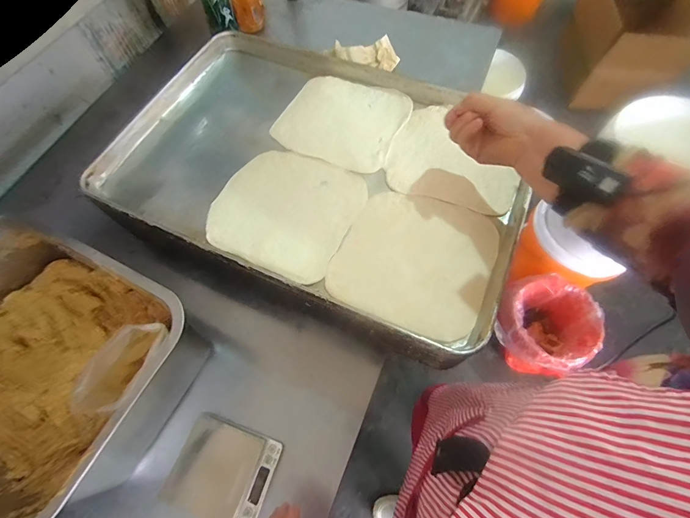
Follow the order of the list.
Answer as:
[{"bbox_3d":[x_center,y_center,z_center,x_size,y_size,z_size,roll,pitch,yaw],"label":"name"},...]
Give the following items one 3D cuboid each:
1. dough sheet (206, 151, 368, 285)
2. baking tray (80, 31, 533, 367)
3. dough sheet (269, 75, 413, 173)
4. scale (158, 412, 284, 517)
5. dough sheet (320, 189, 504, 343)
[{"bbox_3d":[-0.084,-0.074,0.498,0.192,0.007,0.191,25,68,14],"label":"dough sheet"},{"bbox_3d":[-0.048,-0.149,0.530,0.616,0.033,0.416,24,67,13],"label":"baking tray"},{"bbox_3d":[-0.005,-0.231,0.569,0.190,0.009,0.174,23,67,13],"label":"dough sheet"},{"bbox_3d":[-0.158,0.275,0.455,0.125,0.023,0.106,16,66,10],"label":"scale"},{"bbox_3d":[0.092,-0.003,0.460,0.189,0.009,0.187,23,67,13],"label":"dough sheet"}]

